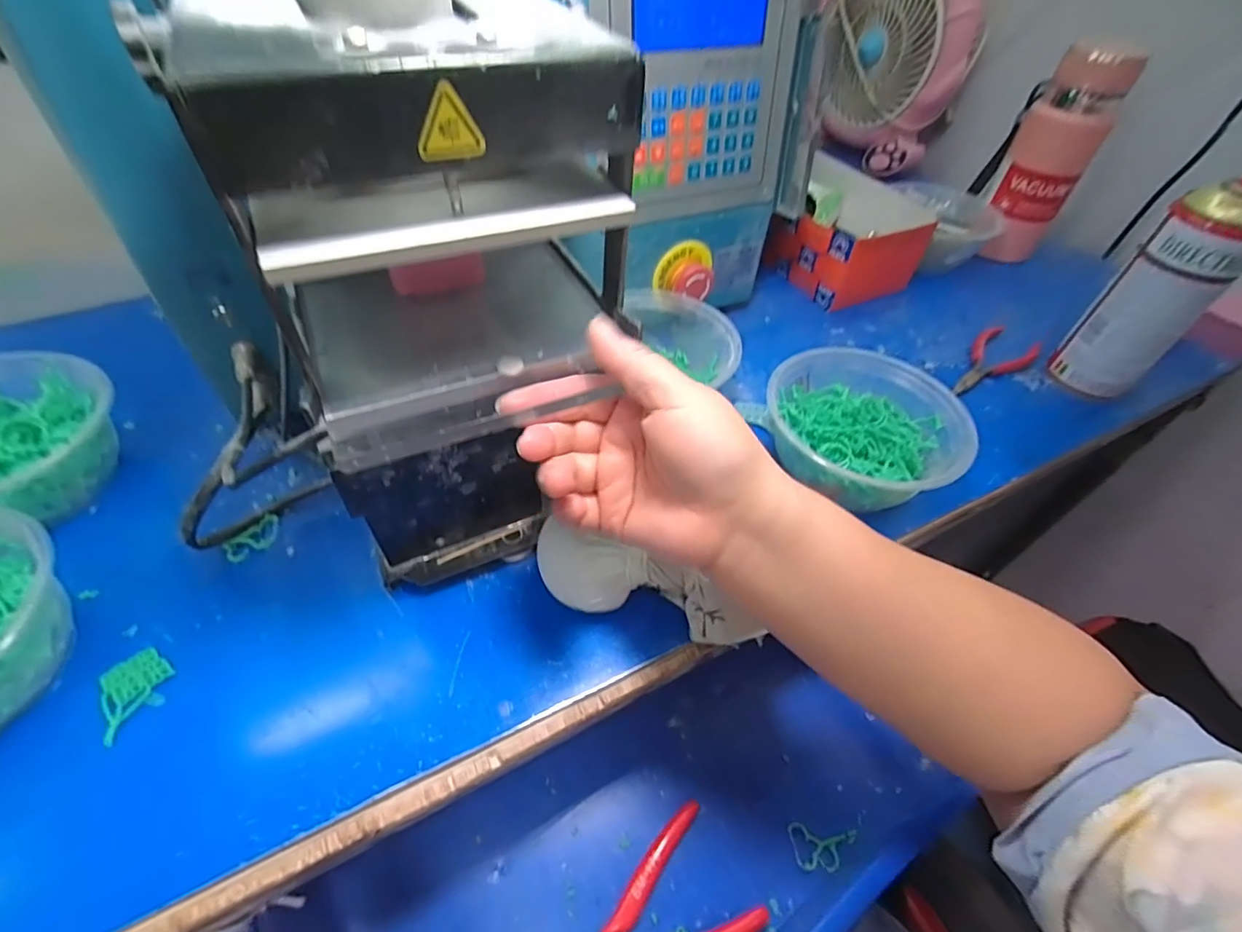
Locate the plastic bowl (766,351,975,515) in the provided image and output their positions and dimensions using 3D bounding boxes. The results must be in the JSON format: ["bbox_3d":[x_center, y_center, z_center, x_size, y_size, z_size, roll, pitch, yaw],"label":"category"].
[{"bbox_3d":[0.171,-0.021,0.395,0.136,0.062,0.127,26,51,17],"label":"plastic bowl"}]

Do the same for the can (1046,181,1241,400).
[{"bbox_3d":[0.420,-0.127,0.430,0.054,0.171,0.065,-30,58,-27],"label":"can"}]

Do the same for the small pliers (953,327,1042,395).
[{"bbox_3d":[0.349,-0.095,0.506,0.051,0.020,0.128,37,55,24],"label":"small pliers"}]

